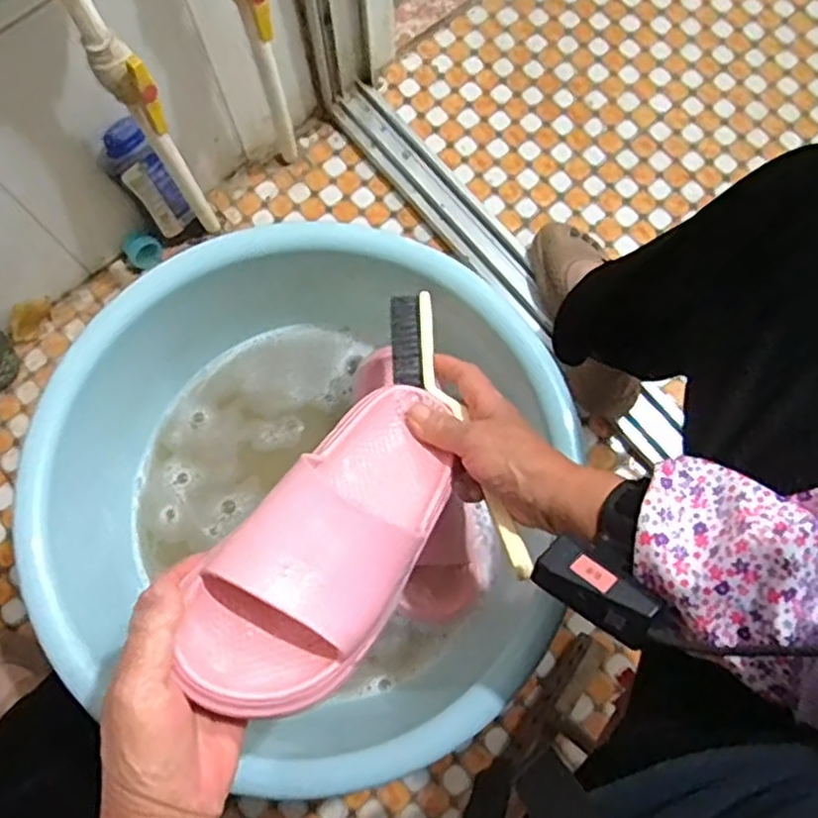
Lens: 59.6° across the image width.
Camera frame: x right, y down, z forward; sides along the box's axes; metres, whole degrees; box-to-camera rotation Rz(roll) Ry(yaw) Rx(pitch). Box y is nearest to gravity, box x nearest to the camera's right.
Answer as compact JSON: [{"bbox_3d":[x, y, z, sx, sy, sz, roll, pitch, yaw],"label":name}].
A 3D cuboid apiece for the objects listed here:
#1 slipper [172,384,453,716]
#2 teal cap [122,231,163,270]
[{"bbox_3d":[-0.036,0.064,0.430,0.095,0.064,0.239,30,46,7],"label":"slipper"},{"bbox_3d":[-0.344,-0.205,0.922,0.043,0.046,0.030,-39,79,-9],"label":"teal cap"}]

